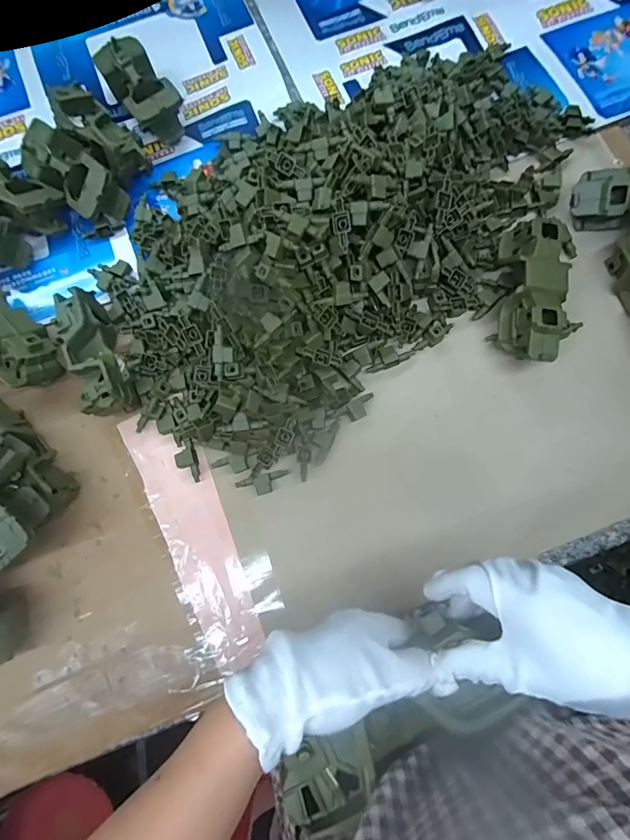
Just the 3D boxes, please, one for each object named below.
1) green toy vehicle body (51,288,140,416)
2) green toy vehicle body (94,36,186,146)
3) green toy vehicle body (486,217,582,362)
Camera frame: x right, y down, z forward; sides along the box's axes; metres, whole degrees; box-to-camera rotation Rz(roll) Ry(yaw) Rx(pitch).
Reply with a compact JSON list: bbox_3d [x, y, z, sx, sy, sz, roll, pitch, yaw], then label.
[{"bbox_3d":[-0.295,-0.091,0.574,0.066,0.067,0.183,-25,81,-4],"label":"green toy vehicle body"},{"bbox_3d":[-0.258,-0.494,0.655,0.074,0.071,0.142,-35,75,-3],"label":"green toy vehicle body"},{"bbox_3d":[0.289,-0.166,0.570,0.091,0.077,0.184,7,81,2],"label":"green toy vehicle body"}]

